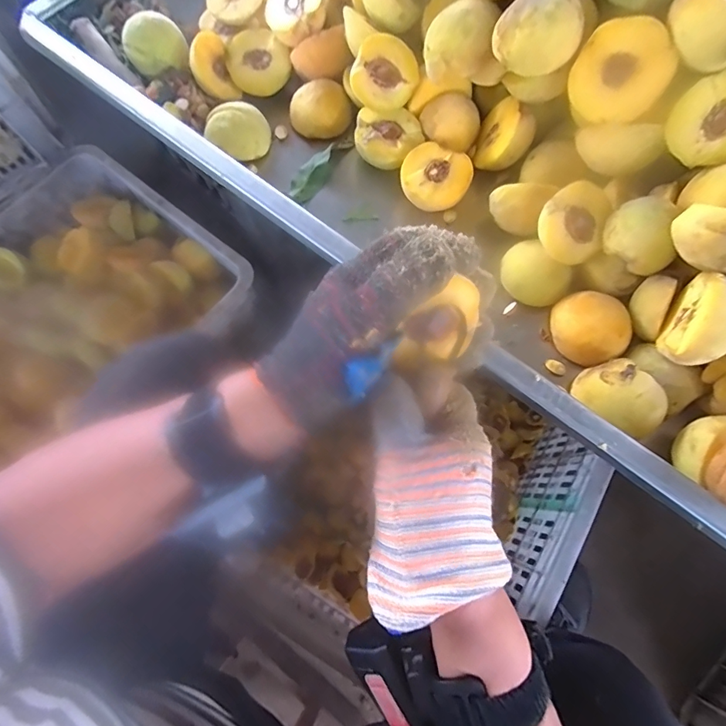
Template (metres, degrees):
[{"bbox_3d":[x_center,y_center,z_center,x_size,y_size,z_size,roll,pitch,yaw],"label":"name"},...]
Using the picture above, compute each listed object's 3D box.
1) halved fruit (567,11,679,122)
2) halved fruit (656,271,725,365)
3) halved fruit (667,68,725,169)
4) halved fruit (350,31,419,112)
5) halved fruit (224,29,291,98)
[{"bbox_3d":[0.209,-0.238,0.351,0.070,0.068,0.036,28,36,2],"label":"halved fruit"},{"bbox_3d":[0.259,-0.029,0.325,0.038,0.066,0.069,29,74,10],"label":"halved fruit"},{"bbox_3d":[0.283,-0.192,0.343,0.067,0.033,0.063,-43,82,27],"label":"halved fruit"},{"bbox_3d":[0.018,-0.280,0.418,0.064,0.023,0.056,-32,106,15],"label":"halved fruit"},{"bbox_3d":[-0.116,-0.330,0.472,0.071,0.031,0.059,36,90,14],"label":"halved fruit"}]

